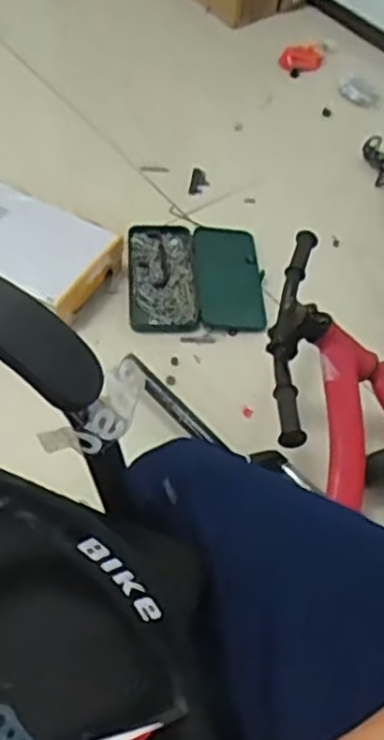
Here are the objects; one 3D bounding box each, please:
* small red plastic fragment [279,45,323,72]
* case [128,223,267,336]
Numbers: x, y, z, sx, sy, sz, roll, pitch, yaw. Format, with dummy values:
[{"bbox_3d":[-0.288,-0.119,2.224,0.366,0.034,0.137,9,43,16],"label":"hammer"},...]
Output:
[{"bbox_3d":[0.259,-0.737,1.761,0.102,0.030,0.084,11,53,3],"label":"small red plastic fragment"},{"bbox_3d":[0.007,-0.176,1.344,0.242,0.037,0.246,2,53,-4],"label":"case"}]

